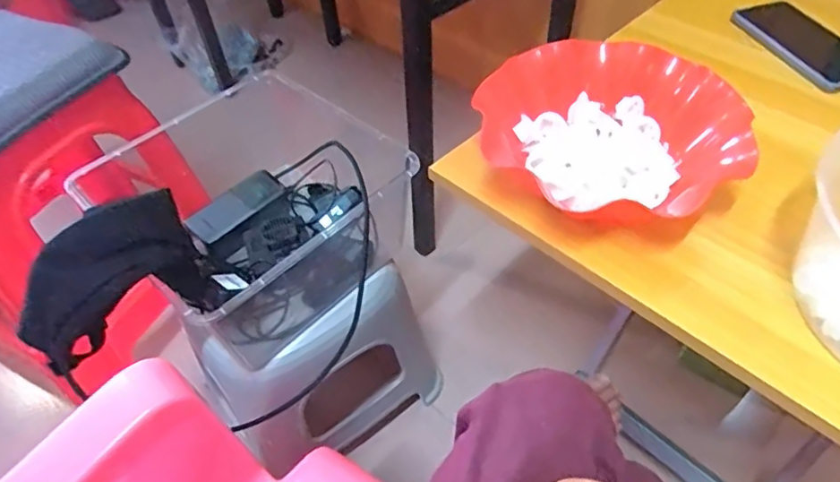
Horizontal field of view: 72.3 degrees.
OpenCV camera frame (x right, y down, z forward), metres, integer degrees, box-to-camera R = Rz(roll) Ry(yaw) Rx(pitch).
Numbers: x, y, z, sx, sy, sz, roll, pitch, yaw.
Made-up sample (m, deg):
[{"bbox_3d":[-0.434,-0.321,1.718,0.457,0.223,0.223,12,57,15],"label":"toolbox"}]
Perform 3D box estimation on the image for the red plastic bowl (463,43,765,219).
[{"bbox_3d":[0.167,-0.102,0.537,0.215,0.070,0.215,-2,50,2],"label":"red plastic bowl"}]

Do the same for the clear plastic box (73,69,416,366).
[{"bbox_3d":[-0.178,-0.017,0.684,0.235,0.155,0.271,33,59,27],"label":"clear plastic box"}]

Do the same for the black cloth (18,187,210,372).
[{"bbox_3d":[-0.299,0.029,0.561,0.166,0.115,0.084,-24,53,-16],"label":"black cloth"}]

